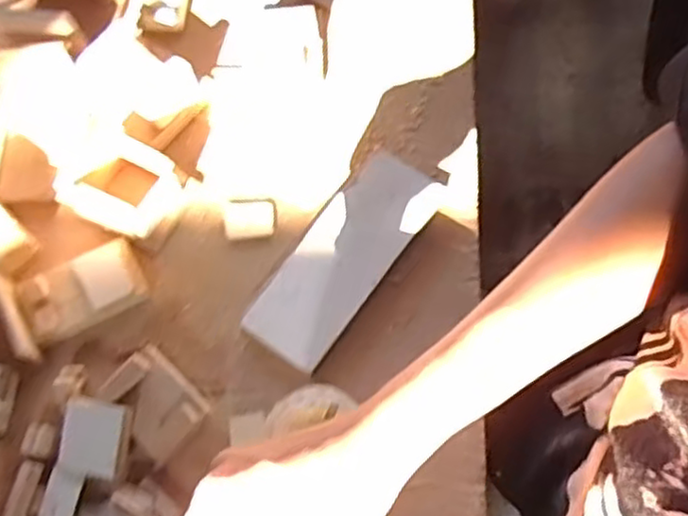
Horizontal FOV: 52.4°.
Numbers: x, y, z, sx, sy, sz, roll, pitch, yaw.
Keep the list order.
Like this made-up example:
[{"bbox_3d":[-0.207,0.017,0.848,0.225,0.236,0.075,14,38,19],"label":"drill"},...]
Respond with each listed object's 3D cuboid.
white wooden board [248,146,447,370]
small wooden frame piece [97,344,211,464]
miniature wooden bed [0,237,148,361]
[{"bbox_3d":[0.001,-0.003,0.568,0.069,0.020,0.189,35,75,13],"label":"white wooden board"},{"bbox_3d":[-0.142,0.108,0.525,0.067,0.031,0.054,43,77,15],"label":"small wooden frame piece"},{"bbox_3d":[-0.213,0.029,0.552,0.105,0.024,0.068,-23,72,-9],"label":"miniature wooden bed"}]

